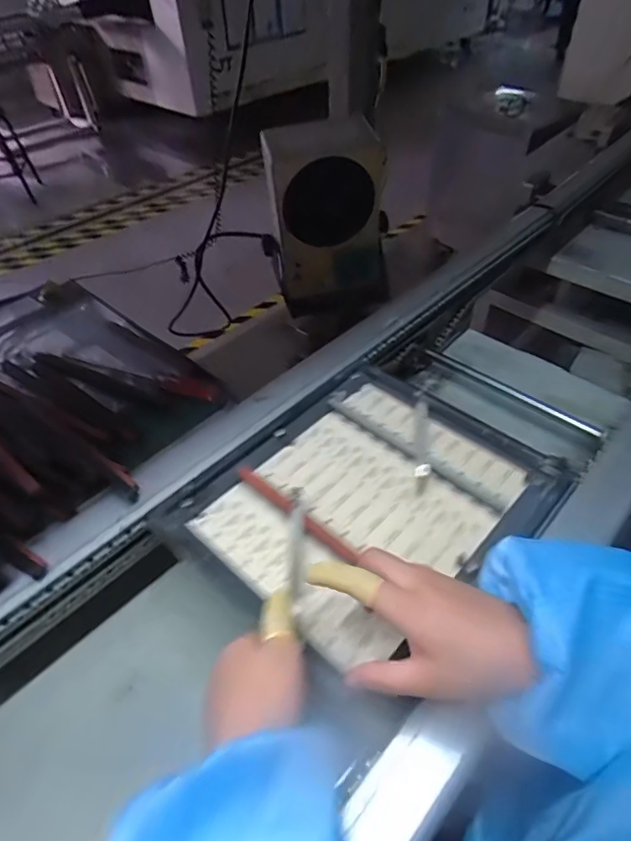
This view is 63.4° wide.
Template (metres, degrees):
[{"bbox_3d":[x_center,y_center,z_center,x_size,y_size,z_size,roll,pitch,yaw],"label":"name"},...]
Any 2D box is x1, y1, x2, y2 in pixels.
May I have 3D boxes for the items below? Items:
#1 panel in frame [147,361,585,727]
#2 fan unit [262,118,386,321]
[{"bbox_3d":[0.050,0.070,0.489,0.268,0.025,0.312,33,54,30],"label":"panel in frame"},{"bbox_3d":[0.022,-0.268,0.711,0.164,0.259,0.059,-8,45,-6],"label":"fan unit"}]

